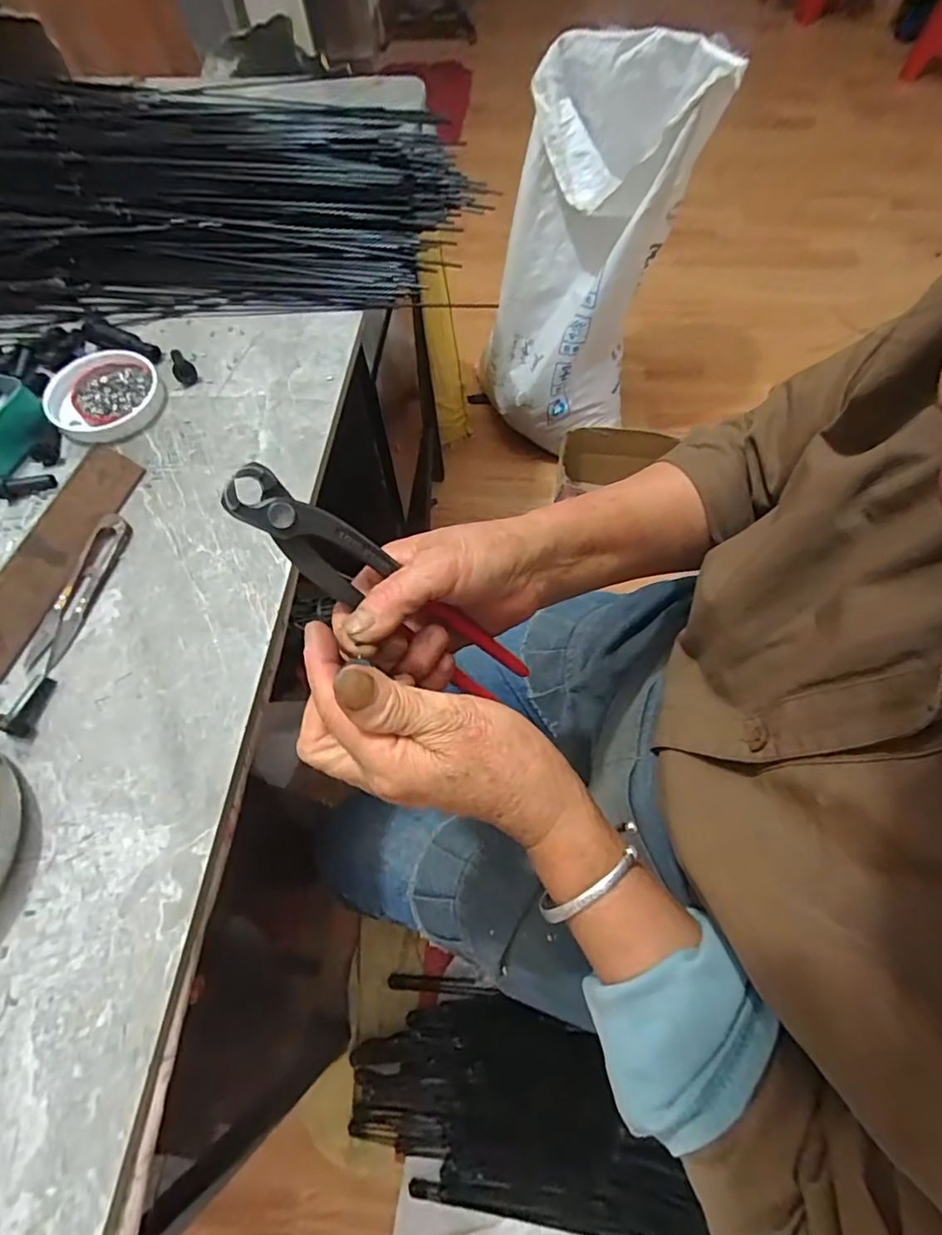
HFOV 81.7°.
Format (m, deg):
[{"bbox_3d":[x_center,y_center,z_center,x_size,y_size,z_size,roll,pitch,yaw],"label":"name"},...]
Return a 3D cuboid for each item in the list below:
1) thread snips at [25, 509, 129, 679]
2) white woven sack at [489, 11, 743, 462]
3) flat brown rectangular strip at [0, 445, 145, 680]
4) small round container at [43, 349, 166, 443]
[{"bbox_3d":[-0.268,-0.019,0.375,0.023,0.004,0.116,12,70,6],"label":"thread snips"},{"bbox_3d":[0.221,-0.685,1.067,0.299,0.678,0.283,22,40,9],"label":"white woven sack"},{"bbox_3d":[-0.291,-0.044,0.375,0.026,0.026,0.177,16,67,10],"label":"flat brown rectangular strip"},{"bbox_3d":[-0.302,-0.184,0.448,0.086,0.015,0.086,-1,65,2],"label":"small round container"}]

